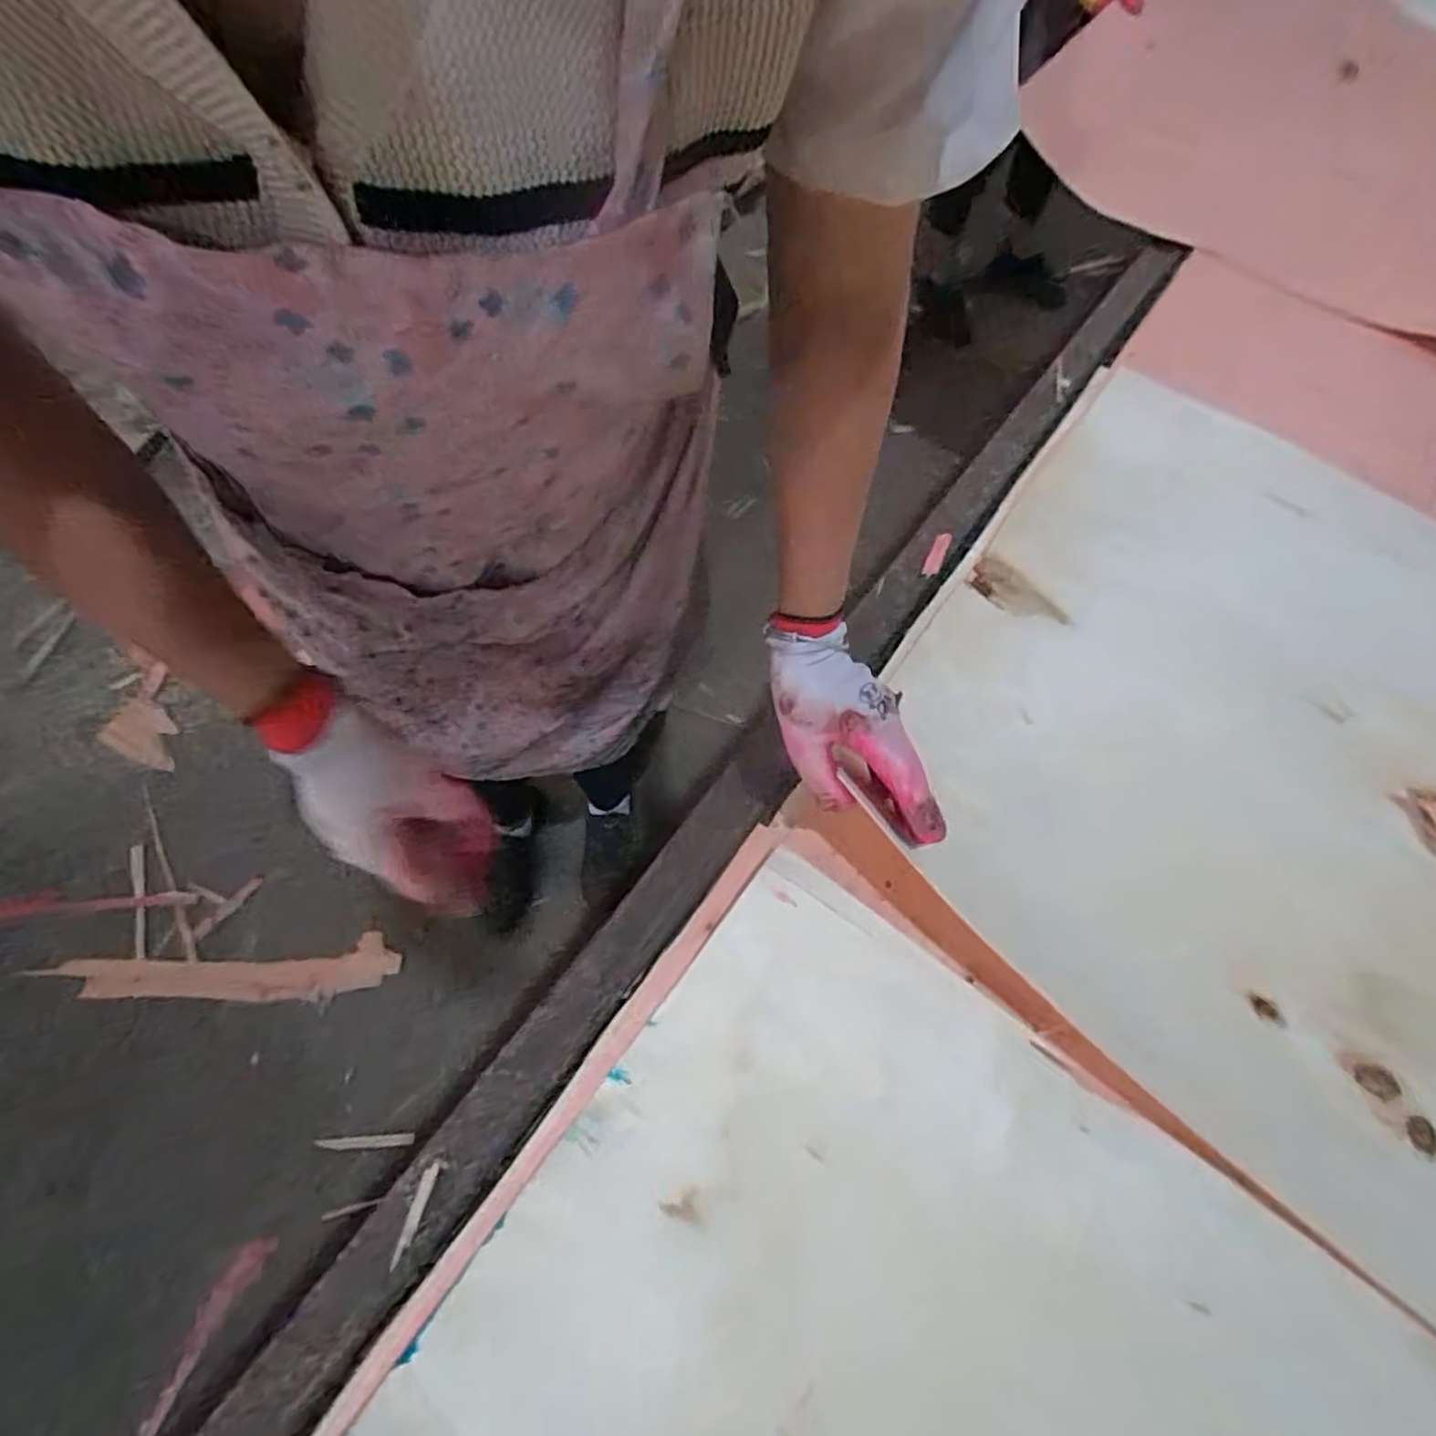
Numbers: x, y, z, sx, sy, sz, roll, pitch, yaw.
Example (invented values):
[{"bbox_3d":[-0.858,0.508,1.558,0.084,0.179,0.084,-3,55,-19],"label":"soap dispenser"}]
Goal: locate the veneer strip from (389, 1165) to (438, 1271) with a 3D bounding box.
[{"bbox_3d":[-0.220,0.361,0.505,0.011,0.004,0.063,12,60,13],"label":"veneer strip"}]

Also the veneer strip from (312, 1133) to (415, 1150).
[{"bbox_3d":[-0.556,0.669,1.102,0.144,0.006,0.019,3,46,-12],"label":"veneer strip"}]

